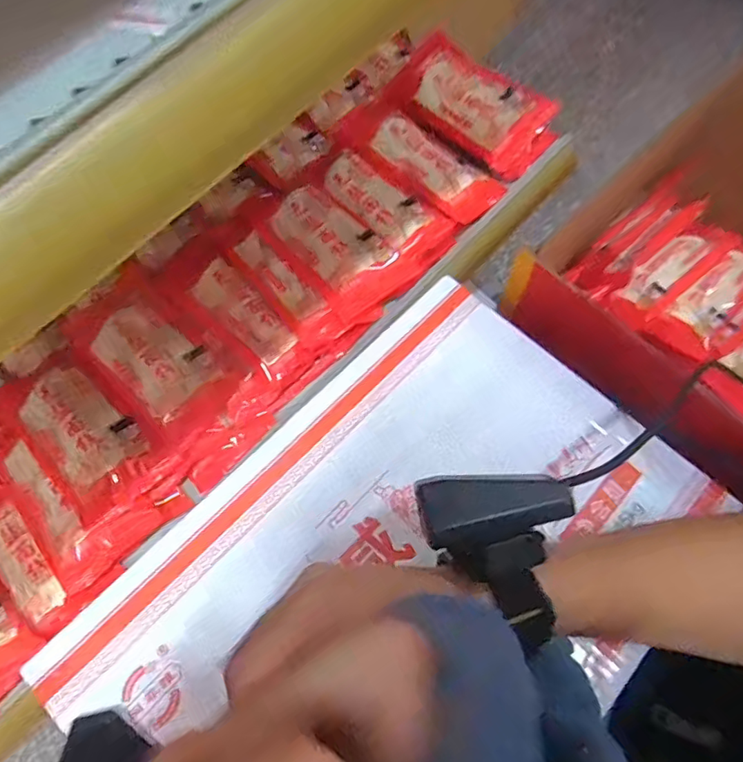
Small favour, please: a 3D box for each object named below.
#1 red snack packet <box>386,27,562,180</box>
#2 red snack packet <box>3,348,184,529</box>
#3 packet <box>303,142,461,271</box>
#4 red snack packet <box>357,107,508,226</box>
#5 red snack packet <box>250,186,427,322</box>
[{"bbox_3d":[0.100,-0.284,0.544,0.174,0.032,0.082,38,75,13],"label":"red snack packet"},{"bbox_3d":[-0.227,0.038,0.417,0.072,0.017,0.142,-43,75,-13],"label":"red snack packet"},{"bbox_3d":[0.003,-0.170,0.503,0.058,0.019,0.170,-41,74,-13],"label":"packet"},{"bbox_3d":[0.054,-0.211,0.520,0.146,0.023,0.074,40,76,14],"label":"red snack packet"},{"bbox_3d":[-0.038,-0.126,0.474,0.079,0.014,0.151,-42,75,-13],"label":"red snack packet"}]

